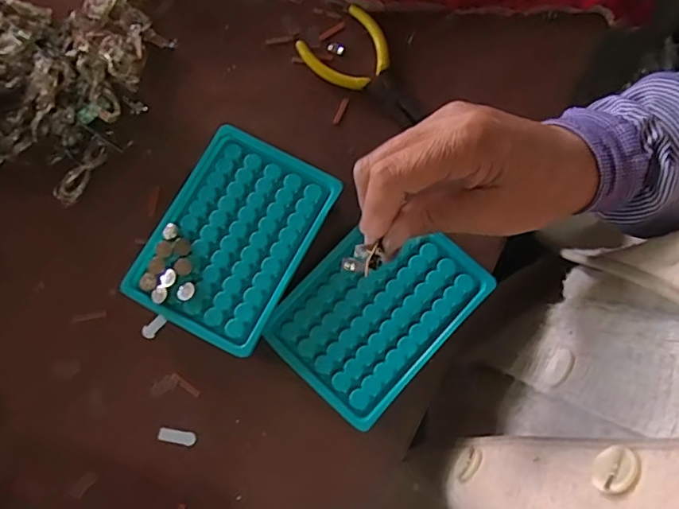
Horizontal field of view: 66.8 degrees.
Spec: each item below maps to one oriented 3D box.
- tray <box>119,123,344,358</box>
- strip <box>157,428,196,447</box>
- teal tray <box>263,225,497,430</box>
[{"bbox_3d":[-0.071,-0.011,0.350,0.097,0.026,0.132,27,78,7],"label":"tray"},{"bbox_3d":[-0.105,0.117,0.330,0.024,0.004,0.008,10,77,3],"label":"strip"},{"bbox_3d":[0.026,0.035,0.345,0.097,0.008,0.131,43,81,10],"label":"teal tray"}]

